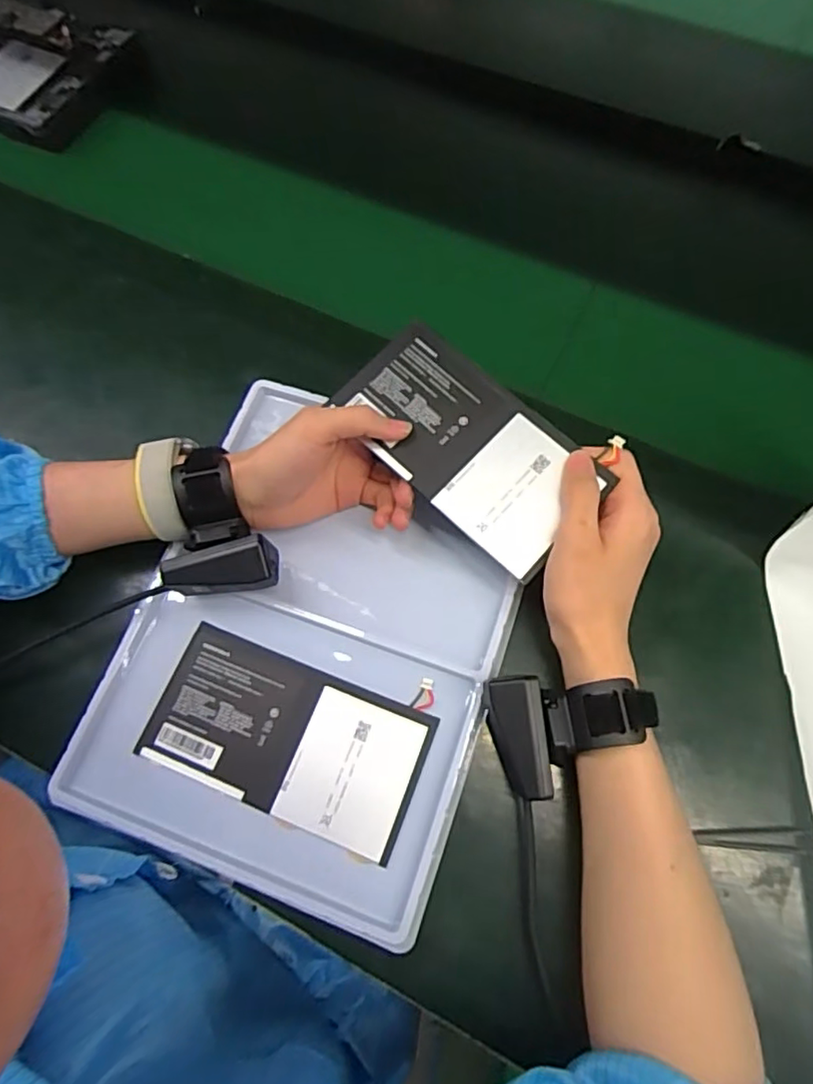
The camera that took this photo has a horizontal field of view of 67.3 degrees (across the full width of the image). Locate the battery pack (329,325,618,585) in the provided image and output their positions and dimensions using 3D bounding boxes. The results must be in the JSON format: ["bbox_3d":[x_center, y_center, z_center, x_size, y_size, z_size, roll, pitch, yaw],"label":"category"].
[{"bbox_3d":[0.038,-0.064,0.390,0.167,0.005,0.088,42,82,12],"label":"battery pack"}]

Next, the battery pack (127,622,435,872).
[{"bbox_3d":[-0.075,0.122,0.390,0.172,0.008,0.097,21,71,9],"label":"battery pack"}]

